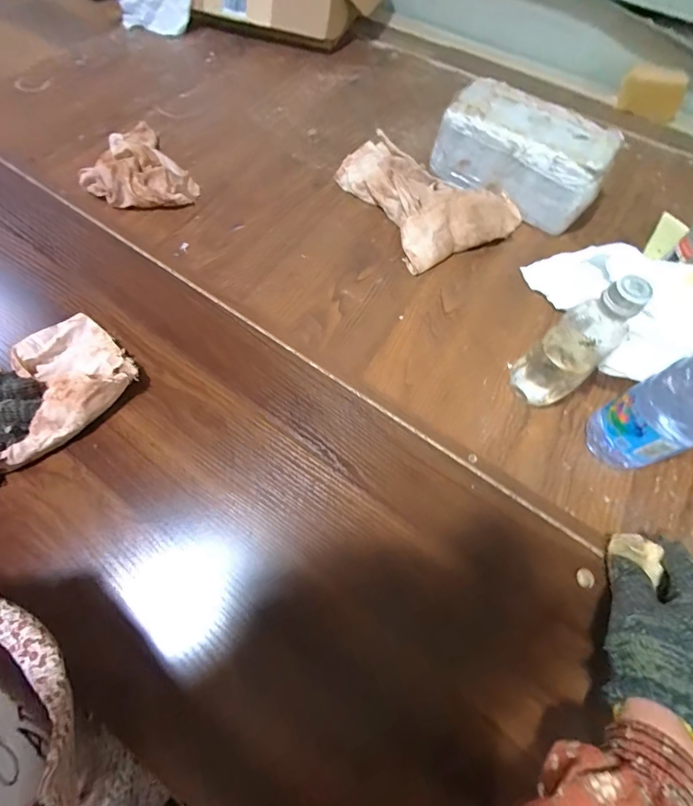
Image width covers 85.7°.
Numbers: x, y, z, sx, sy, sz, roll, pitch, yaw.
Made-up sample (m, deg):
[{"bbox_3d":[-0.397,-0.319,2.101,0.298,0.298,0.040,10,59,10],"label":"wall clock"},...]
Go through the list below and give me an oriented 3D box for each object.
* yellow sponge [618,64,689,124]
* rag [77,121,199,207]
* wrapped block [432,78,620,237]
[{"bbox_3d":[0.591,-0.598,0.726,0.116,0.070,0.042,33,65,13],"label":"yellow sponge"},{"bbox_3d":[-0.295,-0.327,0.529,0.152,0.062,0.095,8,64,-1],"label":"rag"},{"bbox_3d":[0.255,-0.371,0.561,0.241,0.110,0.143,27,65,8],"label":"wrapped block"}]

